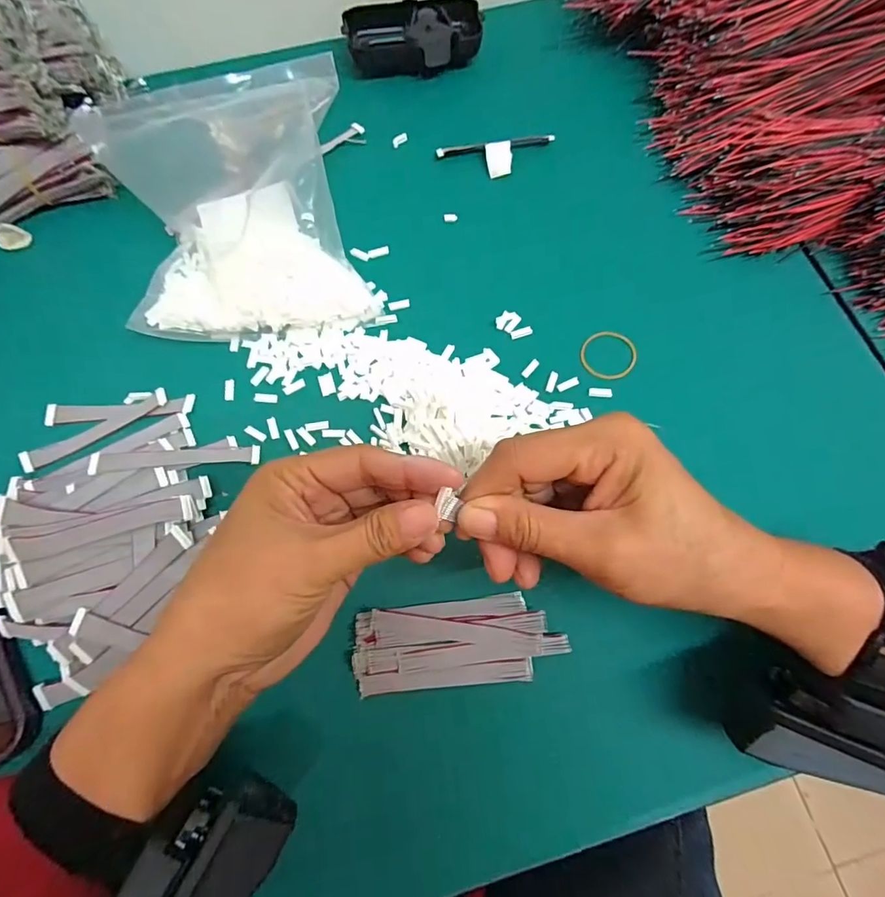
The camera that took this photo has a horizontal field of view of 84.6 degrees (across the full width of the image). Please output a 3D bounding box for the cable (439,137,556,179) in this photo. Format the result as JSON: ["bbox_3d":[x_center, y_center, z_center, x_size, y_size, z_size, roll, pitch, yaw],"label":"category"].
[{"bbox_3d":[0.043,-0.220,0.367,0.087,0.009,0.031,-12,71,-5],"label":"cable"}]

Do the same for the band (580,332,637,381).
[{"bbox_3d":[0.108,-0.060,0.312,0.037,0.004,0.033,-11,71,-4],"label":"band"}]

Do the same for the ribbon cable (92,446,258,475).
[{"bbox_3d":[-0.153,0.006,0.282,0.089,0.004,0.014,-4,58,-13],"label":"ribbon cable"}]

